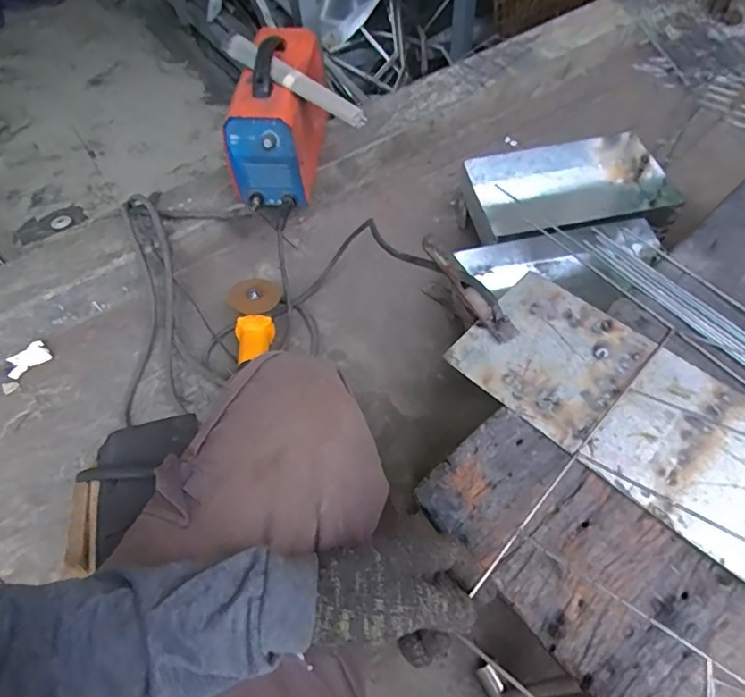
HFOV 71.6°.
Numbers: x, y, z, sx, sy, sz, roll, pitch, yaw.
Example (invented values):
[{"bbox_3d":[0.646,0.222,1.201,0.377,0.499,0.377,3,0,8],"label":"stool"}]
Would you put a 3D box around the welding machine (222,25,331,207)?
[{"bbox_3d":[-0.198,-0.490,1.087,0.157,0.235,0.311,2,57,5],"label":"welding machine"}]

